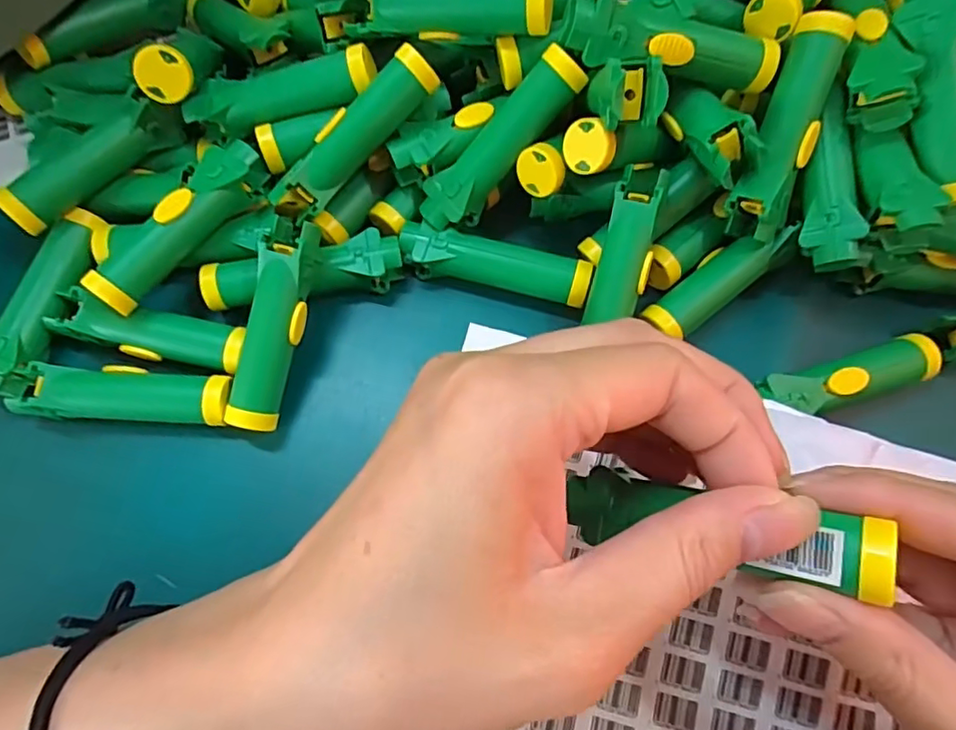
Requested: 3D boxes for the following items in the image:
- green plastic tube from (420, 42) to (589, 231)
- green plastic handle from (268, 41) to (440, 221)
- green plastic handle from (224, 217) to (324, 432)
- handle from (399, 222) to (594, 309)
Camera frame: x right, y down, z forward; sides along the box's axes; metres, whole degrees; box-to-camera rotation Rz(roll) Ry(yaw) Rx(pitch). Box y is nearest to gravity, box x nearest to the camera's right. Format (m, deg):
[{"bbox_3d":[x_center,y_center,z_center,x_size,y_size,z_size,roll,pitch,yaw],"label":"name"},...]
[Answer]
[{"bbox_3d":[0.009,-0.087,0.234,0.080,0.016,0.020,-45,76,20],"label":"green plastic tube"},{"bbox_3d":[-0.050,-0.089,0.230,0.017,0.015,0.079,45,93,12],"label":"green plastic handle"},{"bbox_3d":[-0.078,-0.015,0.226,0.019,0.017,0.080,15,91,5],"label":"green plastic handle"},{"bbox_3d":[0.008,-0.043,0.248,0.080,0.016,0.020,10,71,3],"label":"handle"}]

